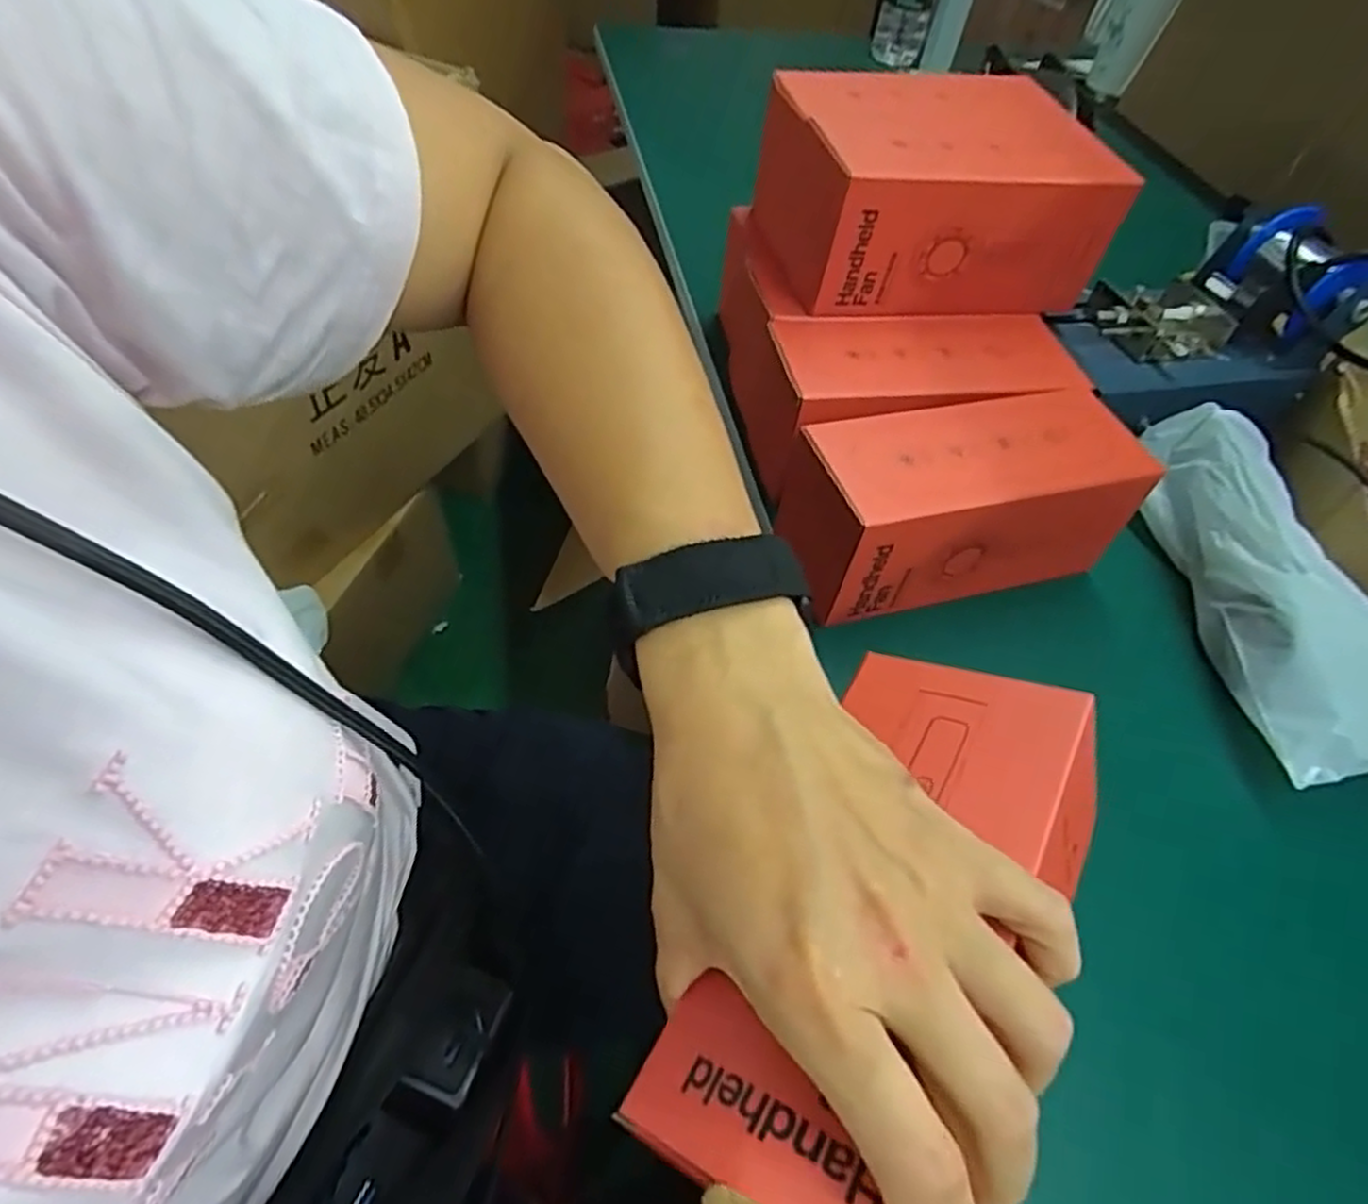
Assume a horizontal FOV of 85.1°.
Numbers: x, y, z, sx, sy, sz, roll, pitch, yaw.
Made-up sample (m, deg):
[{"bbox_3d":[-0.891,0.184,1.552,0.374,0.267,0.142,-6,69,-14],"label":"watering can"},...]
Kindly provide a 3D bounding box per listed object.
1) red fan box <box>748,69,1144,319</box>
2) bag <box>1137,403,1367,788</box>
[{"bbox_3d":[0.154,-0.261,0.481,0.183,0.089,0.142,-7,53,-12],"label":"red fan box"},{"bbox_3d":[0.332,-0.013,0.412,0.099,0.065,0.224,-1,52,-6],"label":"bag"}]

